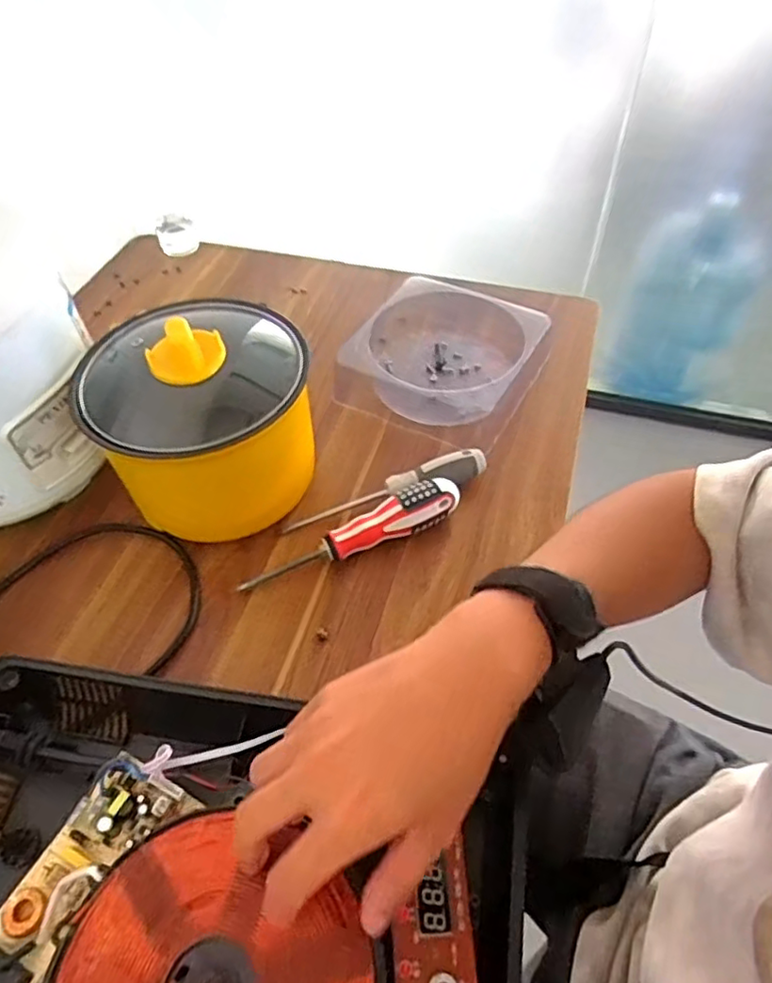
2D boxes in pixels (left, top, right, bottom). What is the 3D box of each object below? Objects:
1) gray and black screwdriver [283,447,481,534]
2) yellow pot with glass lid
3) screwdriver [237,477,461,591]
[{"bbox_3d":[0.002,0.002,0.529,0.177,0.023,0.026,-17,54,-11],"label":"gray and black screwdriver"},{"bbox_3d":[-0.146,-0.064,0.510,0.170,0.147,0.165,-1,52,1],"label":"yellow pot with glass lid"},{"bbox_3d":[-0.028,0.029,0.504,0.182,0.032,0.039,-18,54,-12],"label":"screwdriver"}]

